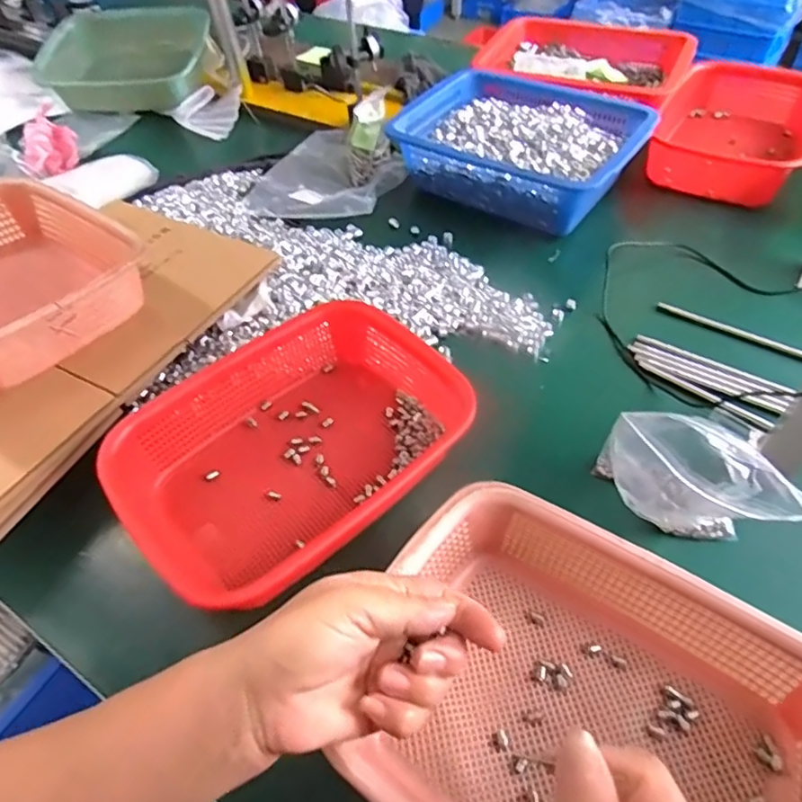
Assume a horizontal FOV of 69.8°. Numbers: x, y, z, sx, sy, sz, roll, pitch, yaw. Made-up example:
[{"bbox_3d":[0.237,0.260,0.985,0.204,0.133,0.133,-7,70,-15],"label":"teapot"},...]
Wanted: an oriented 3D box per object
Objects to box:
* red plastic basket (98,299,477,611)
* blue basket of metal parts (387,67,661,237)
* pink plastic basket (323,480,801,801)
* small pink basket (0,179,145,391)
[{"bbox_3d":[-0.082,0.032,0.517,0.312,0.073,0.216,-39,57,-24],"label":"red plastic basket"},{"bbox_3d":[0.176,-0.361,0.822,0.316,0.094,0.245,29,59,26],"label":"blue basket of metal parts"},{"bbox_3d":[0.121,0.200,0.363,0.297,0.082,0.219,26,58,24],"label":"pink plastic basket"},{"bbox_3d":[-0.405,-0.121,0.602,0.284,0.098,0.201,30,59,27],"label":"small pink basket"}]

